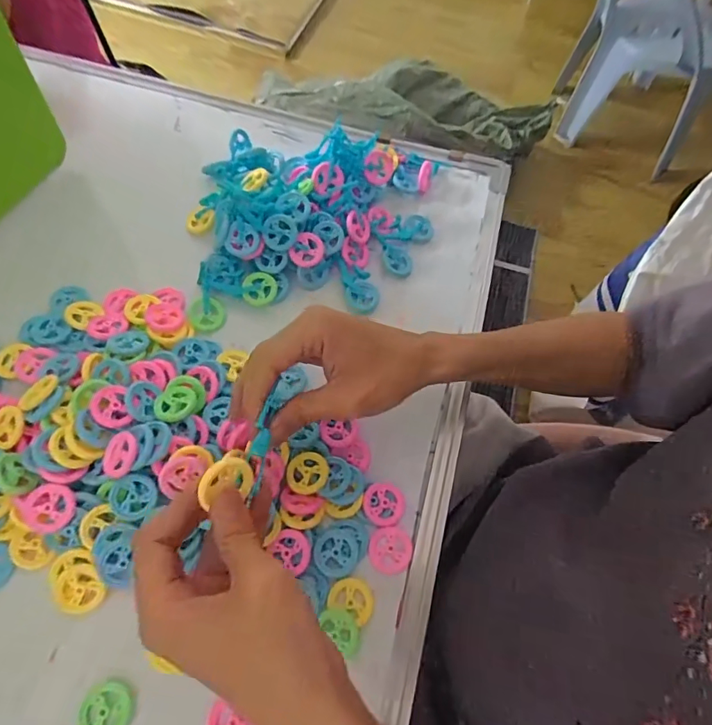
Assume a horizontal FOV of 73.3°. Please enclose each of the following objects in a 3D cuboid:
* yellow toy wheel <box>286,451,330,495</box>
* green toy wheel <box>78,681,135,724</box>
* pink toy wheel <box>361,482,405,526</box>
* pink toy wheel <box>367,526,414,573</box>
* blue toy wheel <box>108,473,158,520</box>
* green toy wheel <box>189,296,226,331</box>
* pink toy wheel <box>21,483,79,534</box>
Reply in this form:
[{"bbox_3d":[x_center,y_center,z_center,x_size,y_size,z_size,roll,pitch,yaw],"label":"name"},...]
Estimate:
[{"bbox_3d":[-0.034,0.078,0.338,0.028,0.010,0.030,2,62,-4],"label":"yellow toy wheel"},{"bbox_3d":[-0.143,0.199,0.274,0.029,0.011,0.025,9,62,0],"label":"green toy wheel"},{"bbox_3d":[0.020,0.099,0.337,0.030,0.004,0.030,2,62,-4],"label":"pink toy wheel"},{"bbox_3d":[0.024,0.128,0.325,0.029,0.004,0.029,2,62,-4],"label":"pink toy wheel"},{"bbox_3d":[-0.146,0.088,0.313,0.029,0.004,0.029,2,78,-8],"label":"blue toy wheel"},{"bbox_3d":[-0.126,-0.041,0.409,0.030,0.006,0.028,5,80,-29],"label":"green toy wheel"},{"bbox_3d":[-0.197,0.092,0.305,0.031,0.007,0.030,1,77,-4],"label":"pink toy wheel"}]

